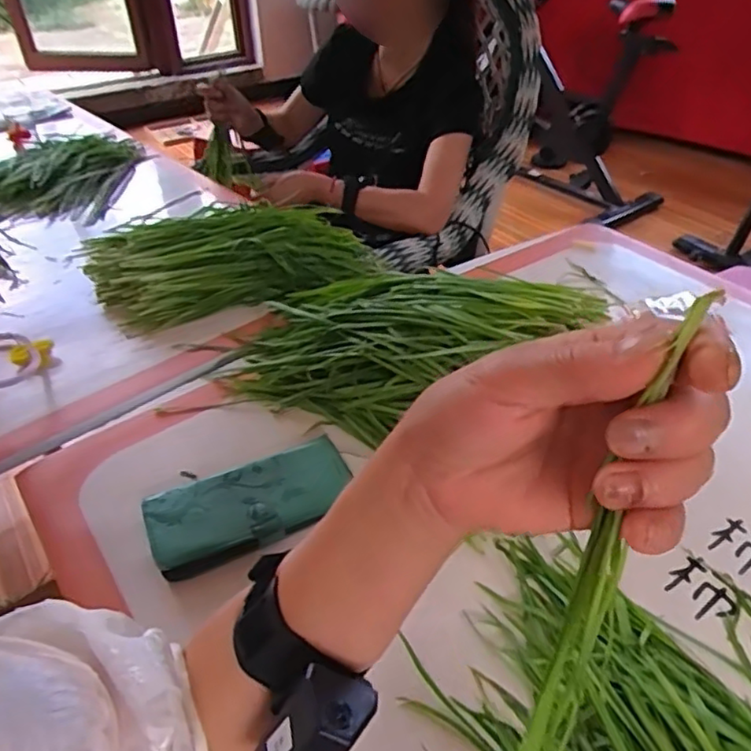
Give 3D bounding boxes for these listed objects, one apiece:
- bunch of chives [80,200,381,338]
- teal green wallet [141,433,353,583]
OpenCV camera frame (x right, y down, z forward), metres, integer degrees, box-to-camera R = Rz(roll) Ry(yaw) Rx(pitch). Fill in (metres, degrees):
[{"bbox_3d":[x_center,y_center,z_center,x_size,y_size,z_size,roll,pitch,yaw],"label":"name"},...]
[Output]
[{"bbox_3d":[-0.185,-0.159,0.784,0.330,0.075,0.198,-17,42,-20],"label":"bunch of chives"},{"bbox_3d":[-0.098,0.100,0.498,0.159,0.020,0.083,-22,44,-18],"label":"teal green wallet"}]

